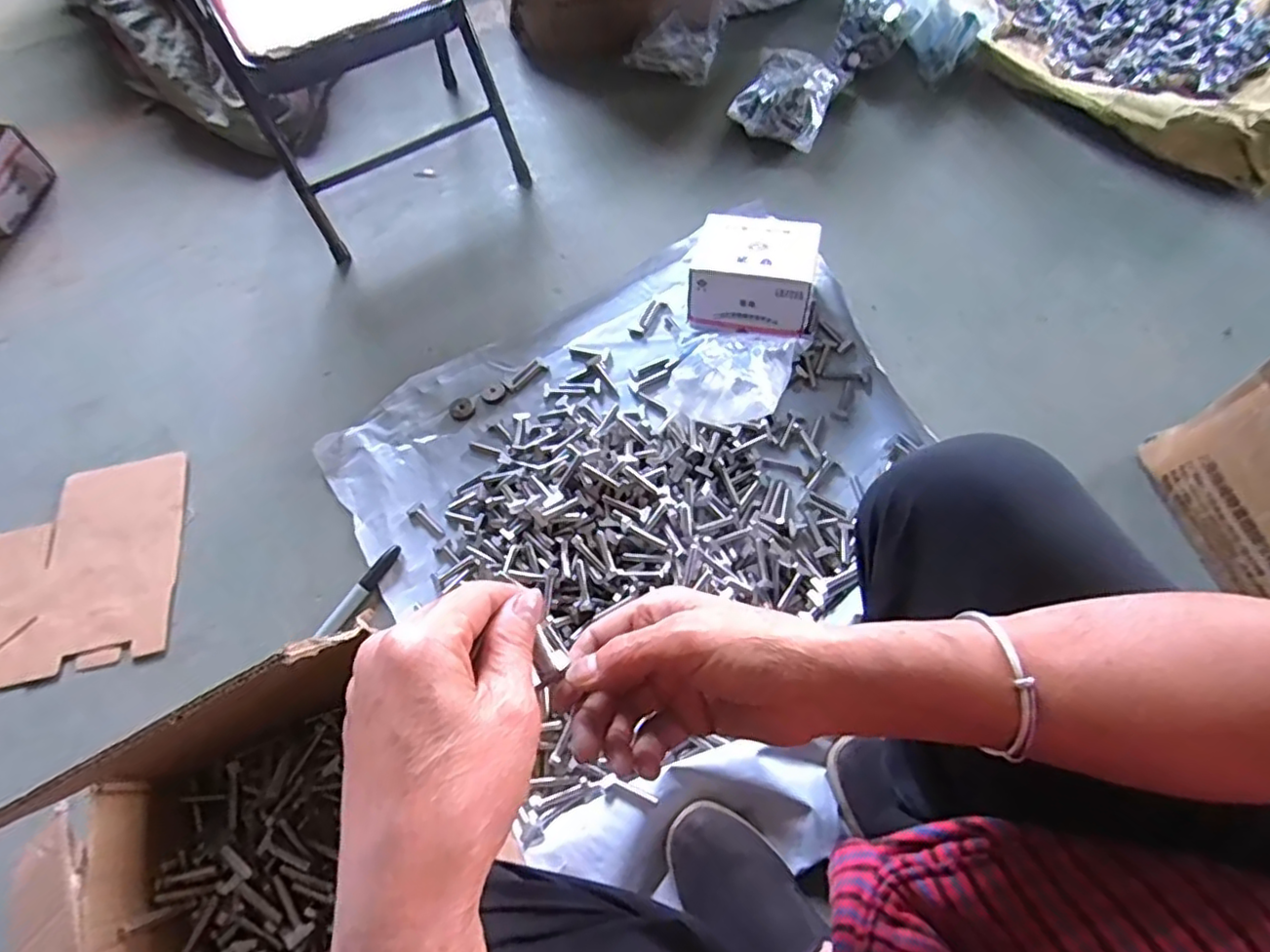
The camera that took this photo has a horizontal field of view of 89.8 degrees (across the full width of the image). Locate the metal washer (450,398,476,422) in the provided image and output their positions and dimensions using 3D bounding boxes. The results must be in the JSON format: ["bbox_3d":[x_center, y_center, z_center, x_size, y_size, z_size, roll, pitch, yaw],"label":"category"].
[{"bbox_3d":[-0.220,-0.085,0.808,0.029,0.006,0.031,-39,68,-14],"label":"metal washer"}]

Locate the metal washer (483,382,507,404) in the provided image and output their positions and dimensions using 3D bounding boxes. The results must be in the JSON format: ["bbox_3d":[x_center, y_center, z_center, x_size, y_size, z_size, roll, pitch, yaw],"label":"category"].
[{"bbox_3d":[-0.180,-0.106,0.816,0.030,0.005,0.027,-40,68,-15],"label":"metal washer"}]

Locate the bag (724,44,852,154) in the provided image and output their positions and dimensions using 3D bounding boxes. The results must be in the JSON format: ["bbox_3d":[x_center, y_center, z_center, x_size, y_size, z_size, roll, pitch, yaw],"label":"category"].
[{"bbox_3d":[0.237,-0.591,0.980,0.136,0.065,0.183,22,68,14],"label":"bag"}]

